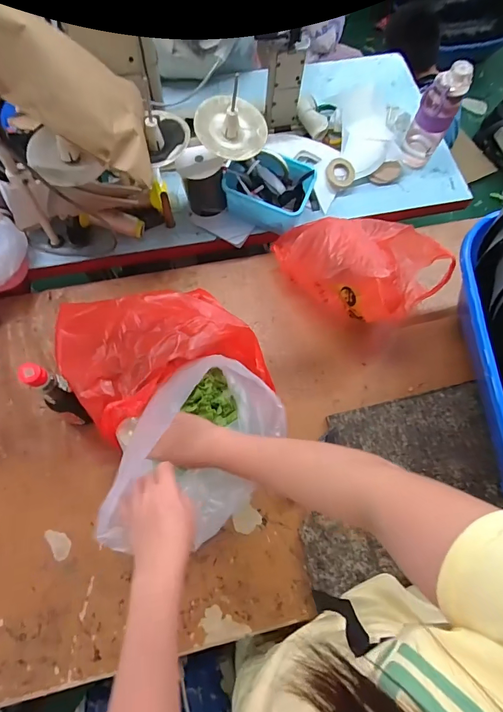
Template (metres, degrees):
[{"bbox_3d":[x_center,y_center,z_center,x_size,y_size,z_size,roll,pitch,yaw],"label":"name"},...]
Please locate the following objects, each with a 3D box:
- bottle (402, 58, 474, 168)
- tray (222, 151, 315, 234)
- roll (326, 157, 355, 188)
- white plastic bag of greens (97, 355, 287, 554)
[{"bbox_3d":[0.385,-0.500,0.822,0.077,0.200,0.068,25,71,6],"label":"bottle"},{"bbox_3d":[0.037,-0.342,0.784,0.166,0.081,0.123,21,71,5],"label":"tray"},{"bbox_3d":[0.197,-0.407,0.859,0.063,0.016,0.063,14,97,-8],"label":"roll"},{"bbox_3d":[-0.067,0.158,0.582,0.164,0.251,0.258,25,73,8],"label":"white plastic bag of greens"}]

